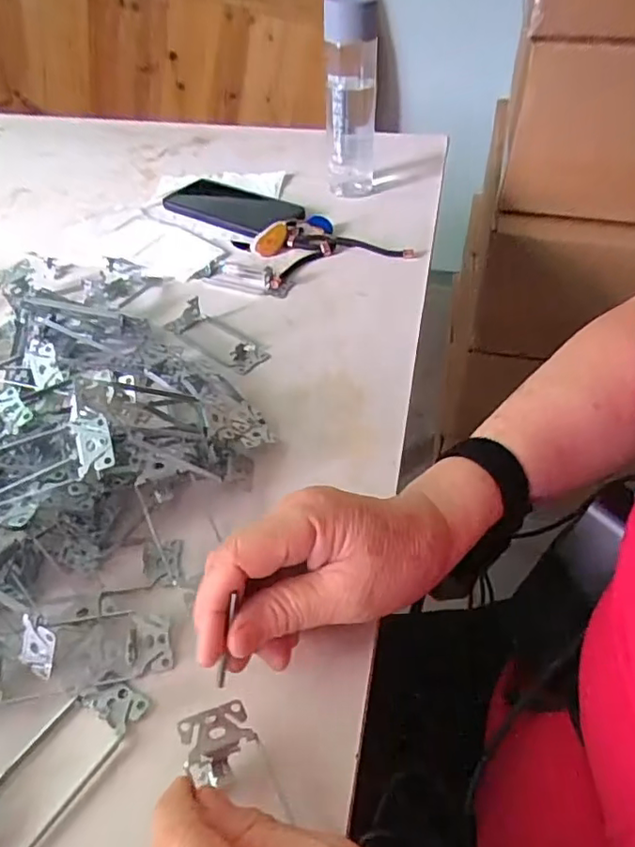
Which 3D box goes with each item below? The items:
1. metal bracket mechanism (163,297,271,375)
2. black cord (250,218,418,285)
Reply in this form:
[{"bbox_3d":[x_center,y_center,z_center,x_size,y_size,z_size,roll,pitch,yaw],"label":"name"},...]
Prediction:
[{"bbox_3d":[-0.091,-0.082,0.518,0.107,0.021,0.039,33,54,30],"label":"metal bracket mechanism"},{"bbox_3d":[0.009,-0.194,0.625,0.149,0.025,0.102,-16,48,-15],"label":"black cord"}]

